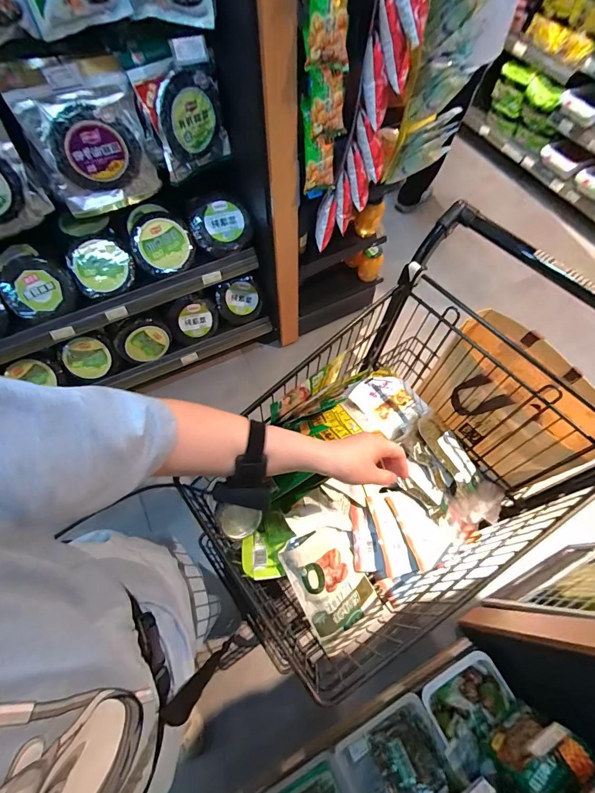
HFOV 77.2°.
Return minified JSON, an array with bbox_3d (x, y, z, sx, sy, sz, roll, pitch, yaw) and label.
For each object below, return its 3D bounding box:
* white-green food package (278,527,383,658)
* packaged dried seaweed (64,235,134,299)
[{"bbox_3d":[0.059,0.303,0.594,0.114,0.029,0.195,-26,100,-21],"label":"white-green food package"},{"bbox_3d":[-0.665,-0.443,1.263,0.197,0.035,0.197,0,92,-9],"label":"packaged dried seaweed"}]

